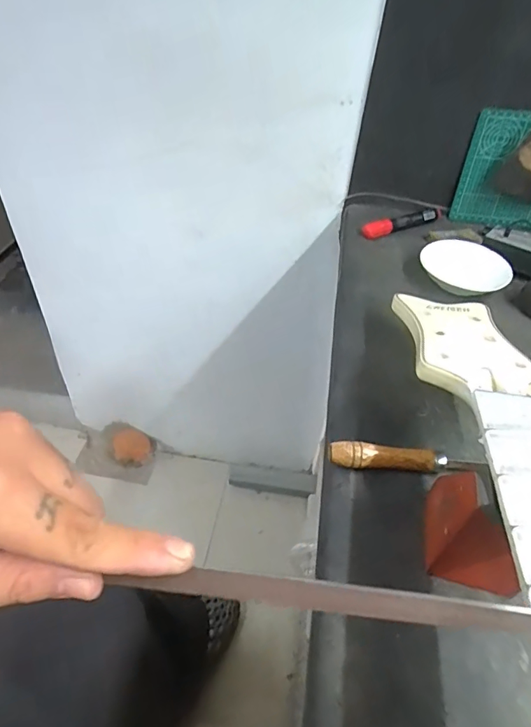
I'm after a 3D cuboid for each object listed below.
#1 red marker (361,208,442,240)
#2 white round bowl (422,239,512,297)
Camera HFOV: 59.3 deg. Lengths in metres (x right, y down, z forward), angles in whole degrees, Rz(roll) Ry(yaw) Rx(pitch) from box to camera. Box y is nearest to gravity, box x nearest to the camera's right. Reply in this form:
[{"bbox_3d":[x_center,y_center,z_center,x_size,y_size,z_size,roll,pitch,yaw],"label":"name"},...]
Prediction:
[{"bbox_3d":[0.195,-0.198,0.661,0.136,0.022,0.020,-20,48,-23],"label":"red marker"},{"bbox_3d":[0.244,-0.117,0.569,0.100,0.028,0.088,31,49,26],"label":"white round bowl"}]

